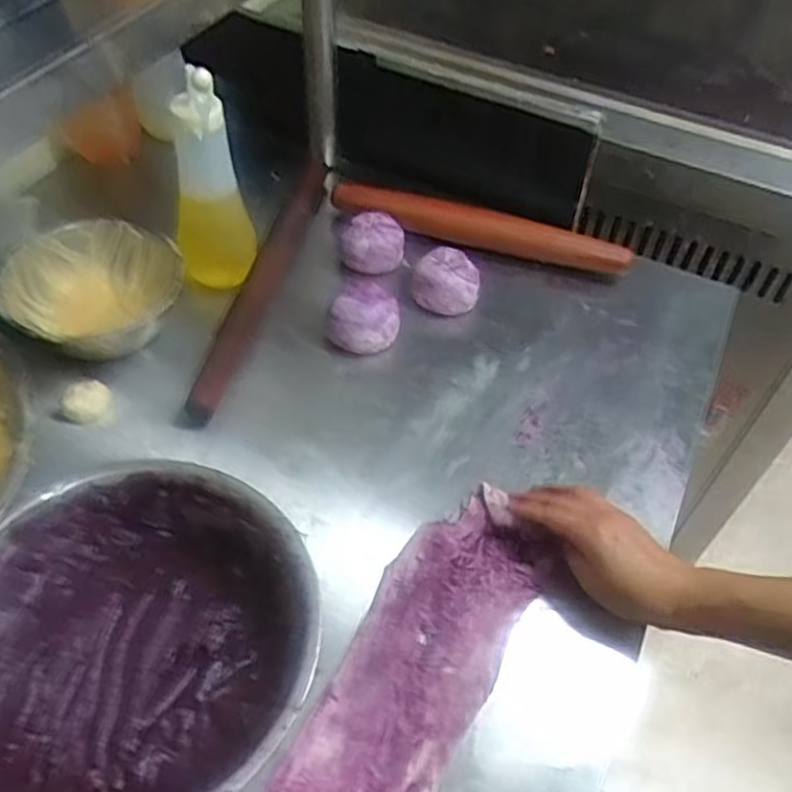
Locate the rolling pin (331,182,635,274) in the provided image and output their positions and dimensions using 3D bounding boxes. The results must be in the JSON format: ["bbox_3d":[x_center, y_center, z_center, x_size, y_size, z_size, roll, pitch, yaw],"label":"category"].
[{"bbox_3d":[0.092,-0.195,0.834,0.341,0.042,0.032,14,51,7],"label":"rolling pin"}]

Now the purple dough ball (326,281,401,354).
[{"bbox_3d":[-0.033,-0.079,0.751,0.072,0.041,0.064,3,51,-2],"label":"purple dough ball"}]

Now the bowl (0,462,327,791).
[{"bbox_3d":[-0.178,0.170,0.508,0.239,0.075,0.241,2,51,-3],"label":"bowl"}]

